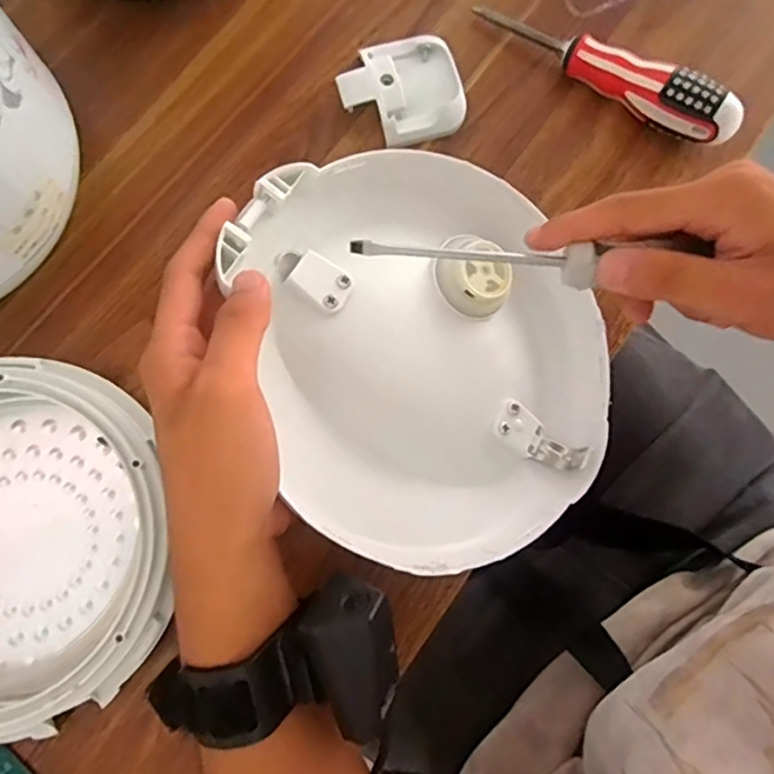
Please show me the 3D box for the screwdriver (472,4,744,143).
[{"bbox_3d":[0.137,-0.202,0.377,0.175,0.038,0.029,32,80,6],"label":"screwdriver"}]

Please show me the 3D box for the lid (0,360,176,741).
[{"bbox_3d":[-0.214,0.082,0.322,0.182,0.035,0.190,0,78,-1],"label":"lid"}]

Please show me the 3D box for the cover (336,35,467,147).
[{"bbox_3d":[0.010,-0.194,0.387,0.077,0.022,0.071,-19,79,-5],"label":"cover"}]

